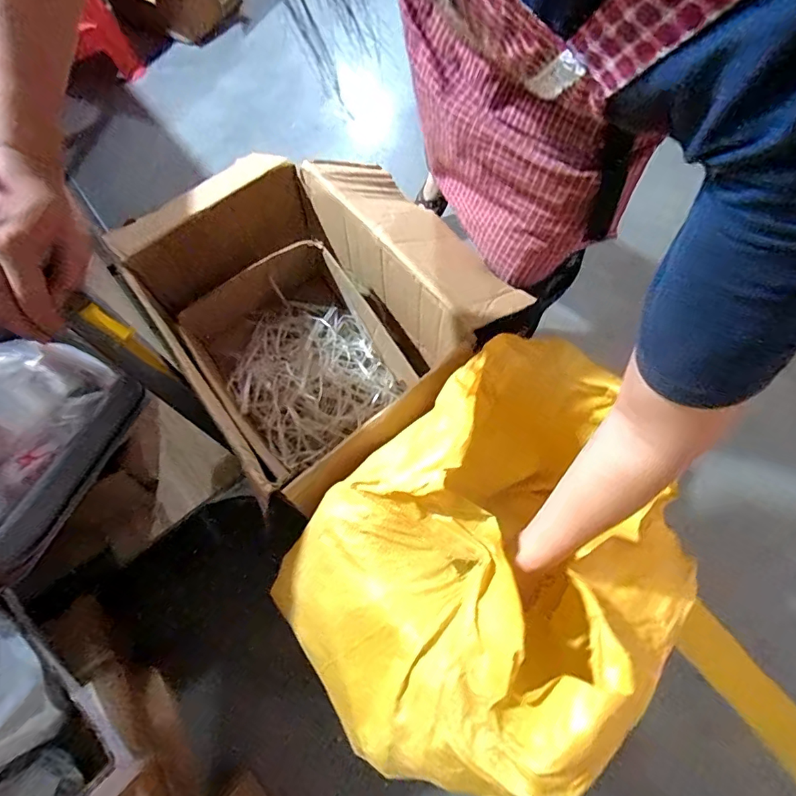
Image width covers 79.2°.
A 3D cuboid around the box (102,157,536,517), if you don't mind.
[{"bbox_3d":[-0.116,-0.147,0.762,0.439,0.210,0.394,-31,70,-11],"label":"box"}]

